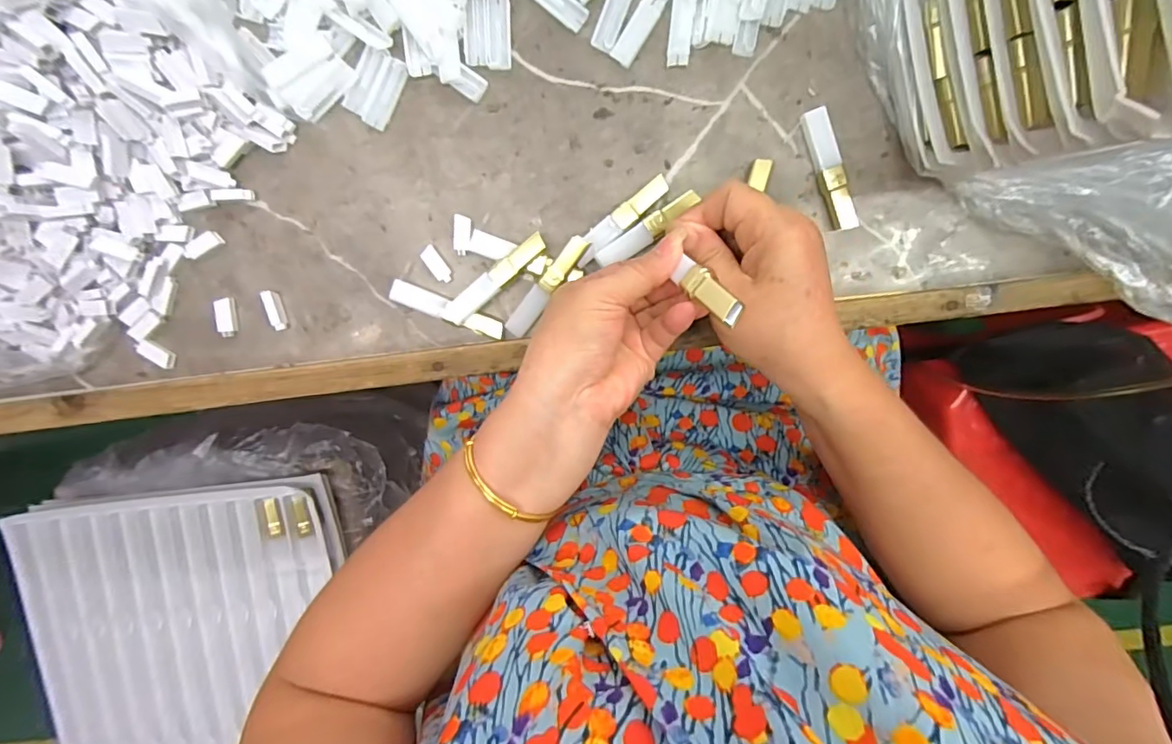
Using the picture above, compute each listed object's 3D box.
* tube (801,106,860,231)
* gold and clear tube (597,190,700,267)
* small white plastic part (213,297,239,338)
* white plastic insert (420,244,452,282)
[{"bbox_3d":[0.153,-0.126,0.327,0.015,0.011,0.074,-21,98,3],"label":"tube"},{"bbox_3d":[0.039,-0.090,0.331,0.072,0.016,0.015,-36,97,5],"label":"gold and clear tube"},{"bbox_3d":[-0.237,-0.036,0.345,0.013,0.007,0.025,-3,99,0],"label":"small white plastic part"},{"bbox_3d":[-0.096,-0.070,0.338,0.010,0.006,0.025,-35,97,5],"label":"white plastic insert"}]

